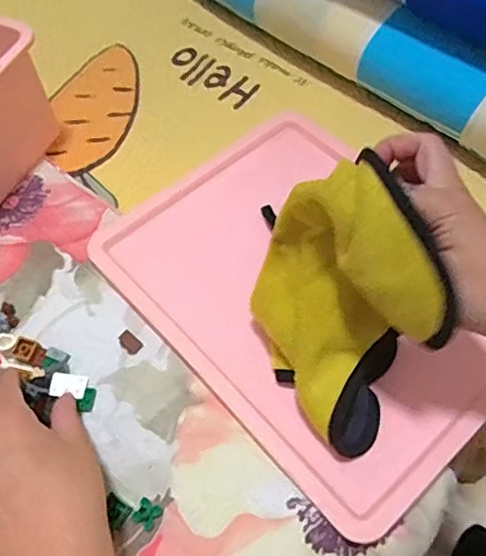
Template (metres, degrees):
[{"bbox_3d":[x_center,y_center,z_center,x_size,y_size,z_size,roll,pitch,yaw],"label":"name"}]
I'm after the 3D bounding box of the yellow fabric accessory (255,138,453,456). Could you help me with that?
[{"bbox_3d":[0.060,0.016,0.344,0.077,0.125,0.134,-22,61,-12],"label":"yellow fabric accessory"}]

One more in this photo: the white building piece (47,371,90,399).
[{"bbox_3d":[-0.126,0.078,0.409,0.026,0.004,0.018,9,59,7],"label":"white building piece"}]

